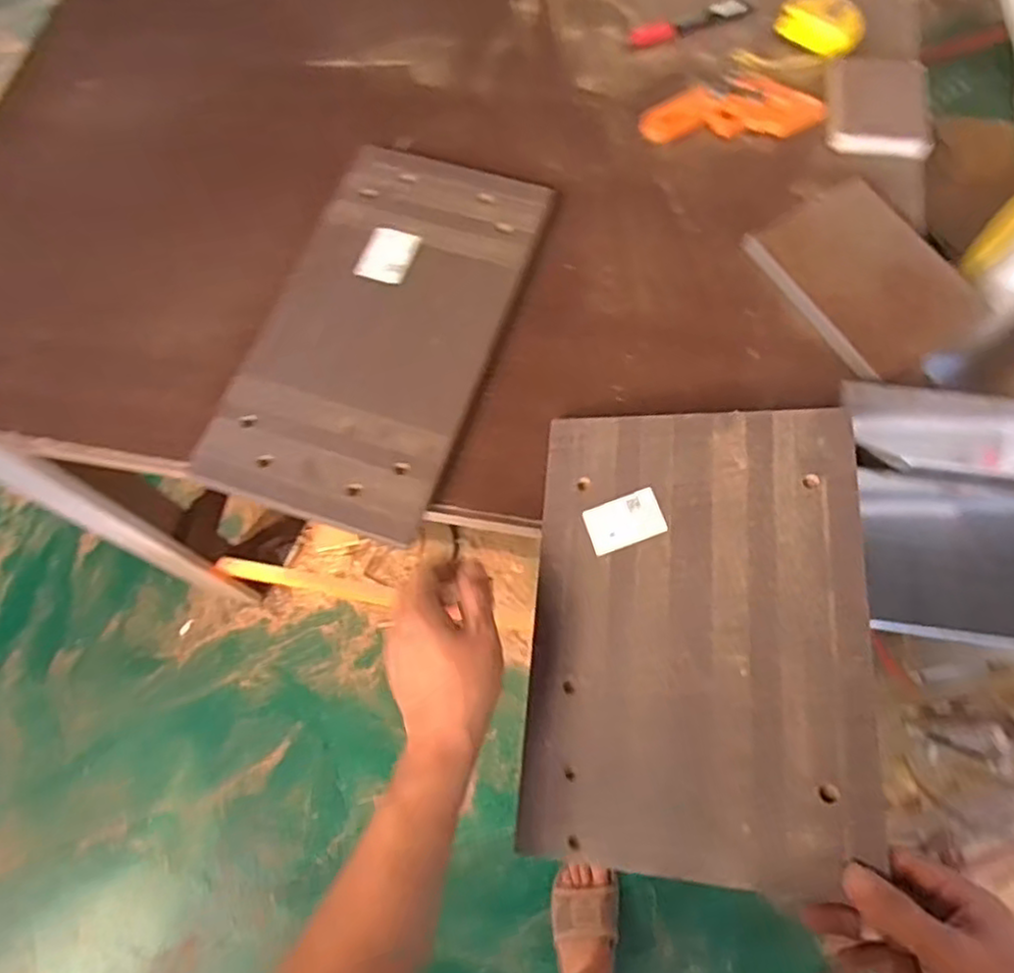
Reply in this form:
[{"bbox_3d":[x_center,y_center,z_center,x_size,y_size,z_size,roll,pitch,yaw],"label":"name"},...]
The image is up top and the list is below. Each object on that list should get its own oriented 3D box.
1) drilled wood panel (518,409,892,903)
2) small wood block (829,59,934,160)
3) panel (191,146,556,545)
[{"bbox_3d":[0.139,0.100,0.527,0.235,0.007,0.337,-1,68,17],"label":"drilled wood panel"},{"bbox_3d":[0.395,-0.398,0.743,0.093,0.025,0.120,9,68,6],"label":"small wood block"},{"bbox_3d":[-0.116,-0.161,0.677,0.212,0.017,0.408,17,70,9],"label":"panel"}]

